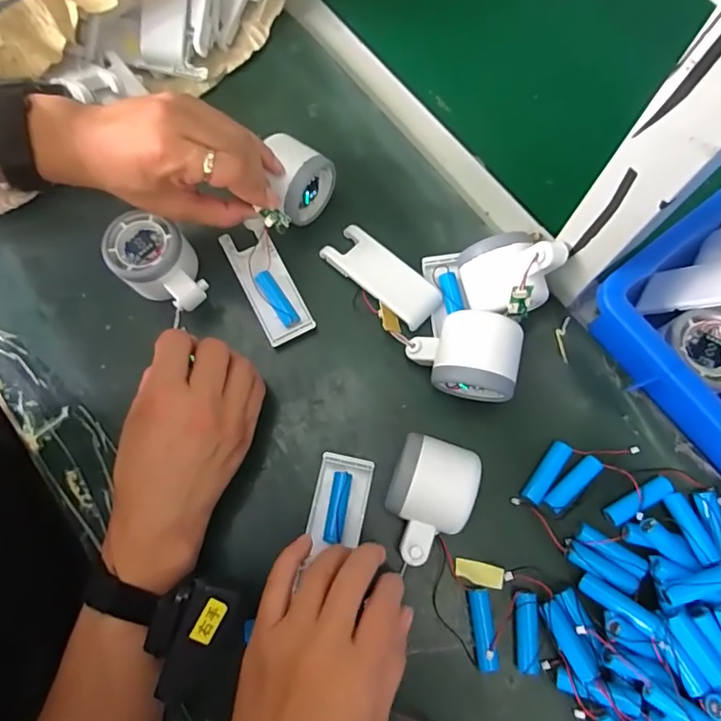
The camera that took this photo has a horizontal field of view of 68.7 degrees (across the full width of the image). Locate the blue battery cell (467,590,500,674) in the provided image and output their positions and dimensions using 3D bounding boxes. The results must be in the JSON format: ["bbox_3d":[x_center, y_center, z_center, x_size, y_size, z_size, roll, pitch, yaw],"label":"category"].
[{"bbox_3d":[0.083,0.182,0.358,0.014,0.015,0.048,-5,74,0],"label":"blue battery cell"}]

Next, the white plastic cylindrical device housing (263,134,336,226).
[{"bbox_3d":[-0.060,-0.145,0.432,0.052,0.053,0.060,30,77,9],"label":"white plastic cylindrical device housing"}]

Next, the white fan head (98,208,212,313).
[{"bbox_3d":[-0.155,-0.072,0.416,0.078,0.052,0.054,40,79,11],"label":"white fan head"}]

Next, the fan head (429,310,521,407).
[{"bbox_3d":[0.083,0.000,0.386,0.057,0.062,0.054,10,75,4],"label":"fan head"}]

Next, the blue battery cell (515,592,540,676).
[{"bbox_3d":[0.113,0.185,0.360,0.014,0.013,0.049,3,74,2],"label":"blue battery cell"}]

